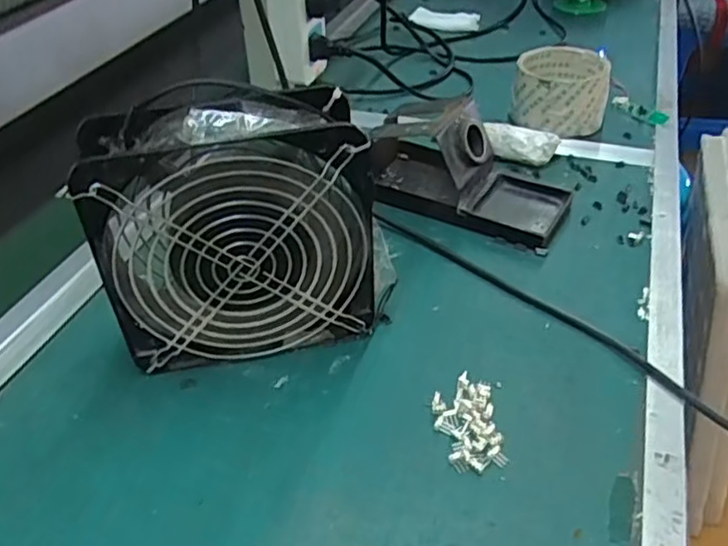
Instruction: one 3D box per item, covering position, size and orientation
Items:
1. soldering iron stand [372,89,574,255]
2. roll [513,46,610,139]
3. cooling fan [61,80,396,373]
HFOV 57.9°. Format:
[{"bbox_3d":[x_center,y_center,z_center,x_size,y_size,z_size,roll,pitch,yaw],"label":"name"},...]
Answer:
[{"bbox_3d":[0.076,-0.088,0.516,0.165,0.074,0.074,18,44,23],"label":"soldering iron stand"},{"bbox_3d":[0.186,-0.172,0.621,0.082,0.057,0.087,-2,40,2],"label":"roll"},{"bbox_3d":[-0.068,-0.025,0.383,0.159,0.148,0.058,-10,40,-8],"label":"cooling fan"}]

